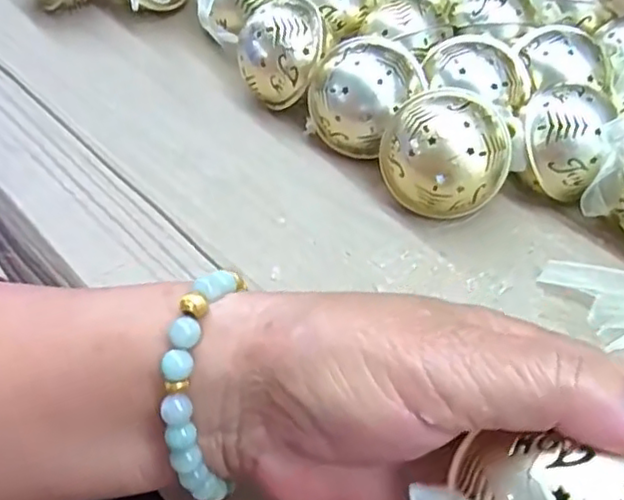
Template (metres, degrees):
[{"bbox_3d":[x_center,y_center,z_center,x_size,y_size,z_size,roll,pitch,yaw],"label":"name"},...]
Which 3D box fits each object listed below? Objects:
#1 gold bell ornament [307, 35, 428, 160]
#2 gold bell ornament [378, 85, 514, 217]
[{"bbox_3d":[0.028,-0.079,0.352,0.055,0.055,0.050,-20,55,-21],"label":"gold bell ornament"},{"bbox_3d":[0.065,-0.044,0.323,0.064,0.056,0.050,18,50,9],"label":"gold bell ornament"}]

